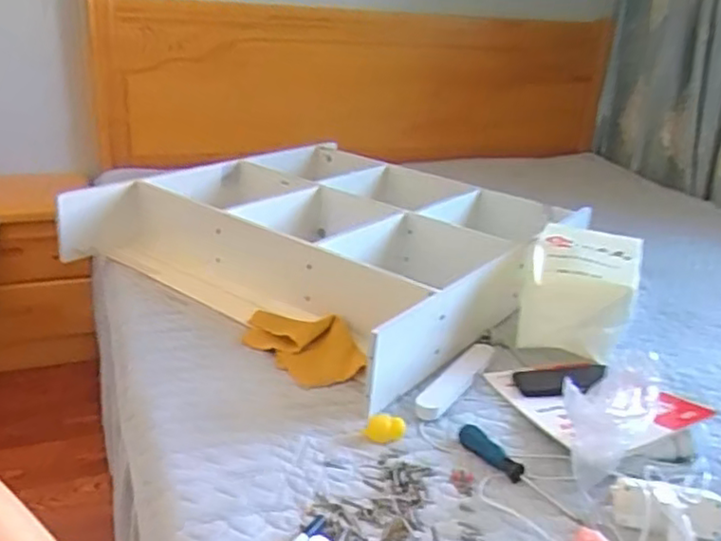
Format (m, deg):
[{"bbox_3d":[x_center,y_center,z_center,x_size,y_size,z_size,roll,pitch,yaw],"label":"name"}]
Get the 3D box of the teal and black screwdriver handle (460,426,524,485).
[{"bbox_3d":[0.179,0.244,0.900,0.029,0.025,0.102,-17,31,-42],"label":"teal and black screwdriver handle"}]

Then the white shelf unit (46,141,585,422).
[{"bbox_3d":[-0.067,-0.089,1.478,0.871,0.169,0.778,20,27,33],"label":"white shelf unit"}]

